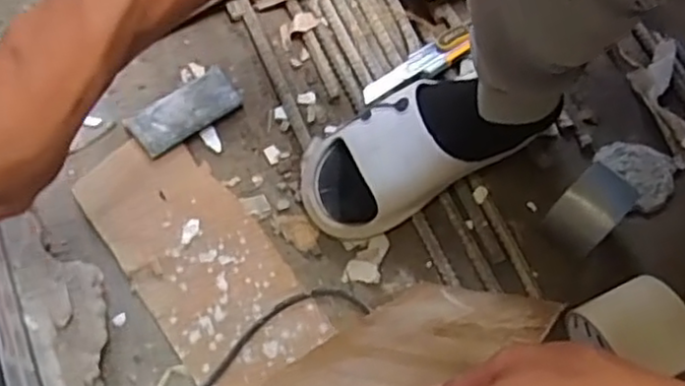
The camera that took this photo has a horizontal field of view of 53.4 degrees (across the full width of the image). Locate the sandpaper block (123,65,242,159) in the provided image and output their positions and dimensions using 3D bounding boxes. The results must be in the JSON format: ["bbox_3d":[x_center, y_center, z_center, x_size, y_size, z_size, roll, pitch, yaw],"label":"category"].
[{"bbox_3d":[-0.163,-0.085,0.704,0.113,0.015,0.059,-37,73,-14],"label":"sandpaper block"}]

